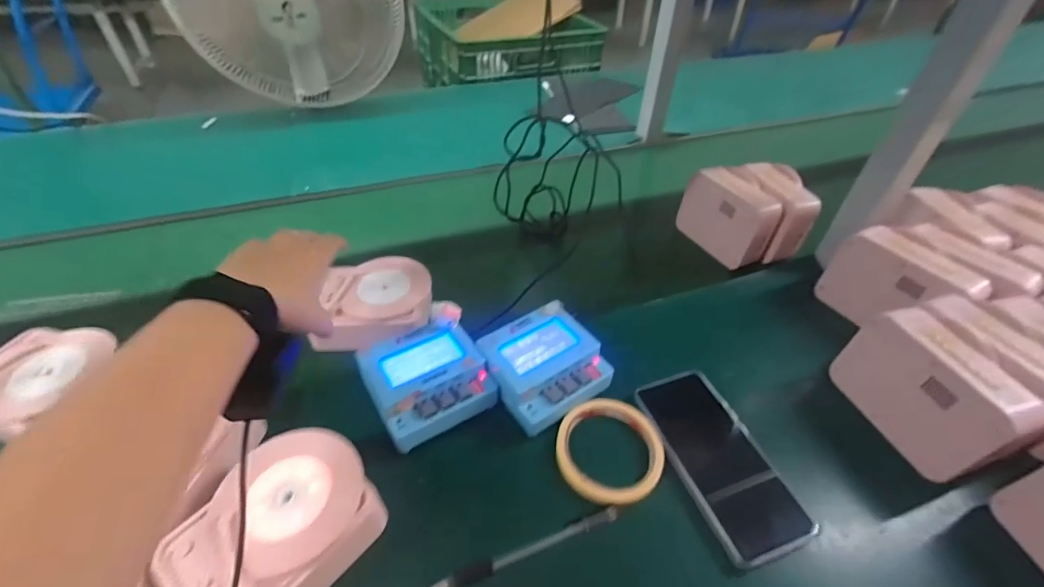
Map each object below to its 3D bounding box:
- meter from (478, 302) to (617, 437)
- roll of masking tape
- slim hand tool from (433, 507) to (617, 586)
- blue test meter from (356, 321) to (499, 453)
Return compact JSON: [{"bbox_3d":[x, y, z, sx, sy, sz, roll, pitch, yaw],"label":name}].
[{"bbox_3d":[0.022,0.071,0.442,0.104,0.045,0.098,-27,50,-26],"label":"meter"},{"bbox_3d":[0.079,0.138,0.396,0.093,0.012,0.092,0,43,0],"label":"roll of masking tape"},{"bbox_3d":[0.005,0.197,0.341,0.150,0.009,0.012,-16,46,-17],"label":"slim hand tool"},{"bbox_3d":[-0.089,0.085,0.426,0.106,0.051,0.099,-22,48,-23],"label":"blue test meter"}]

